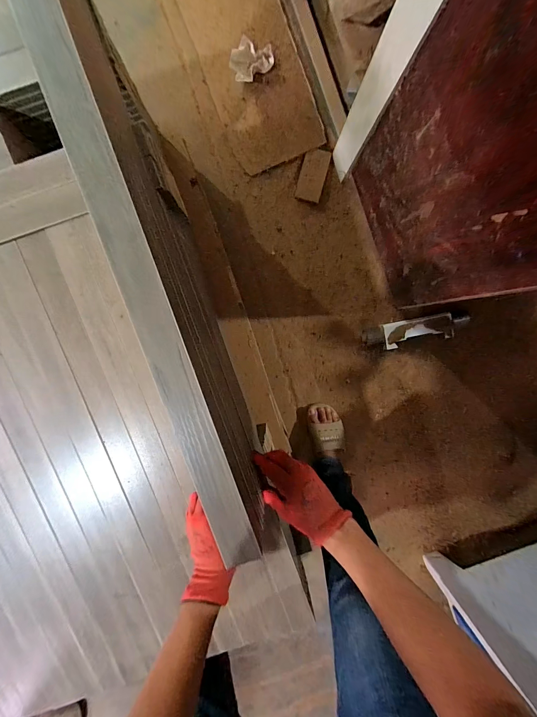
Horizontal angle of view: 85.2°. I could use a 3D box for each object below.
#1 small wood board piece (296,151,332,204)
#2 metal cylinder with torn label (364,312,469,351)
[{"bbox_3d":[0.132,-0.537,0.858,0.073,0.016,0.136,14,97,-2],"label":"small wood board piece"},{"bbox_3d":[0.447,-0.082,0.896,0.296,0.060,0.081,-9,97,1],"label":"metal cylinder with torn label"}]

